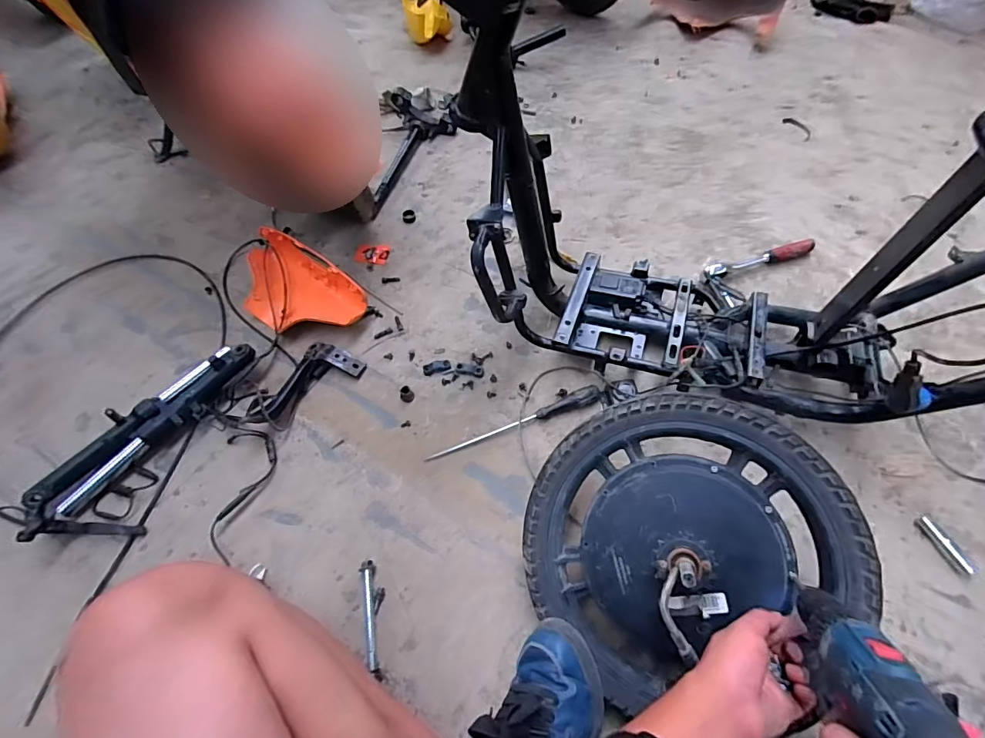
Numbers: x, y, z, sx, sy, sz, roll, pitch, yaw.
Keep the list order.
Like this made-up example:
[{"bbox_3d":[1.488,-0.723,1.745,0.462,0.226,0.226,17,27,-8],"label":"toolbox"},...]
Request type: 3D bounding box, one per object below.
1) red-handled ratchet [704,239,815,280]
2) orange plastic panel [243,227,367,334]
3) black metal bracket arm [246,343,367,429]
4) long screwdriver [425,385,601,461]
[{"bbox_3d":[0.527,-0.214,0.913,0.240,0.033,0.038,-18,60,-7],"label":"red-handled ratchet"},{"bbox_3d":[-0.394,-0.158,0.892,0.303,0.094,0.157,32,66,20],"label":"orange plastic panel"},{"bbox_3d":[-0.327,0.027,0.794,0.104,0.062,0.197,30,65,19],"label":"black metal bracket arm"},{"bbox_3d":[0.039,0.086,0.763,0.304,0.024,0.029,-18,60,-7],"label":"long screwdriver"}]

